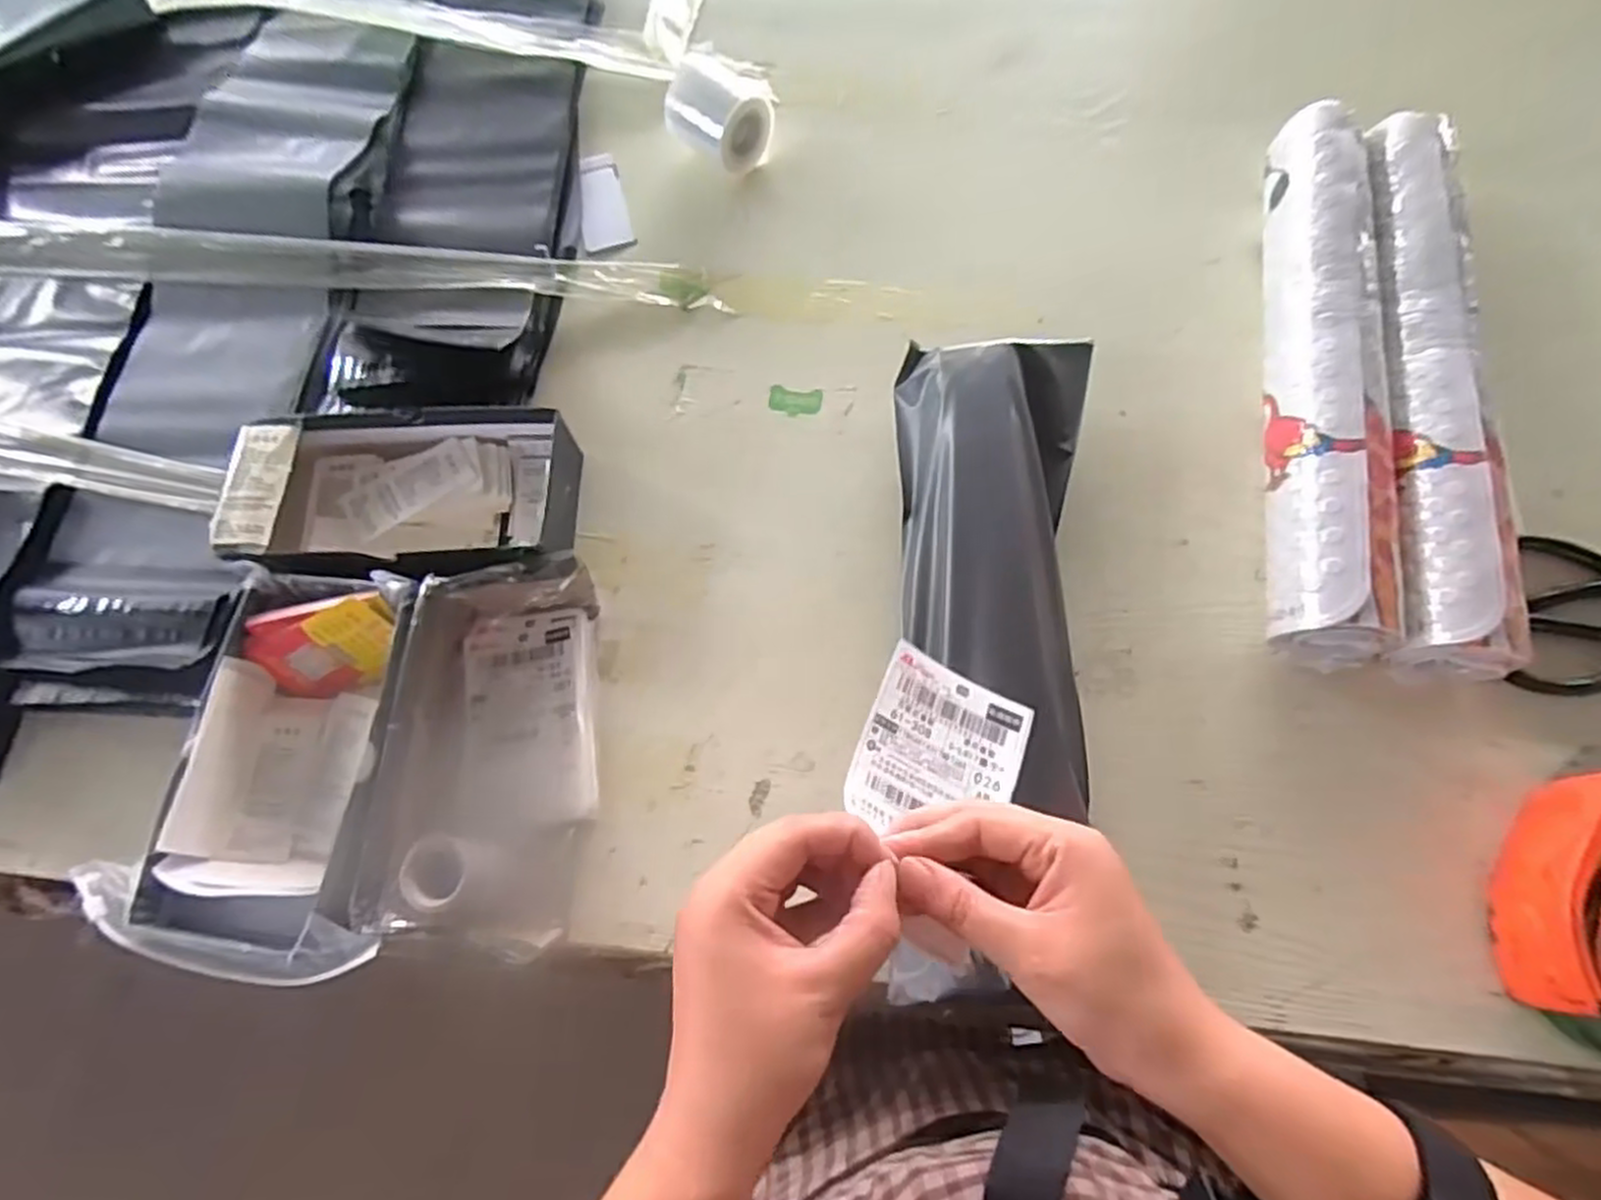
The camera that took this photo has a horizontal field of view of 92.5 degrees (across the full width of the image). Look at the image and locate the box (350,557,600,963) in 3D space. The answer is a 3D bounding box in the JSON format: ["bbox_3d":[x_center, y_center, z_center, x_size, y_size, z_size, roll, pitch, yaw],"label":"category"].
[{"bbox_3d":[-0.193,0.088,0.478,0.120,0.060,0.225,4,70,5],"label":"box"}]

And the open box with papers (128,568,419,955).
[{"bbox_3d":[-0.308,0.093,0.468,0.122,0.047,0.210,3,70,5],"label":"open box with papers"}]

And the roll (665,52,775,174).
[{"bbox_3d":[-0.066,-0.401,0.635,0.070,0.070,0.064,38,76,15],"label":"roll"}]

